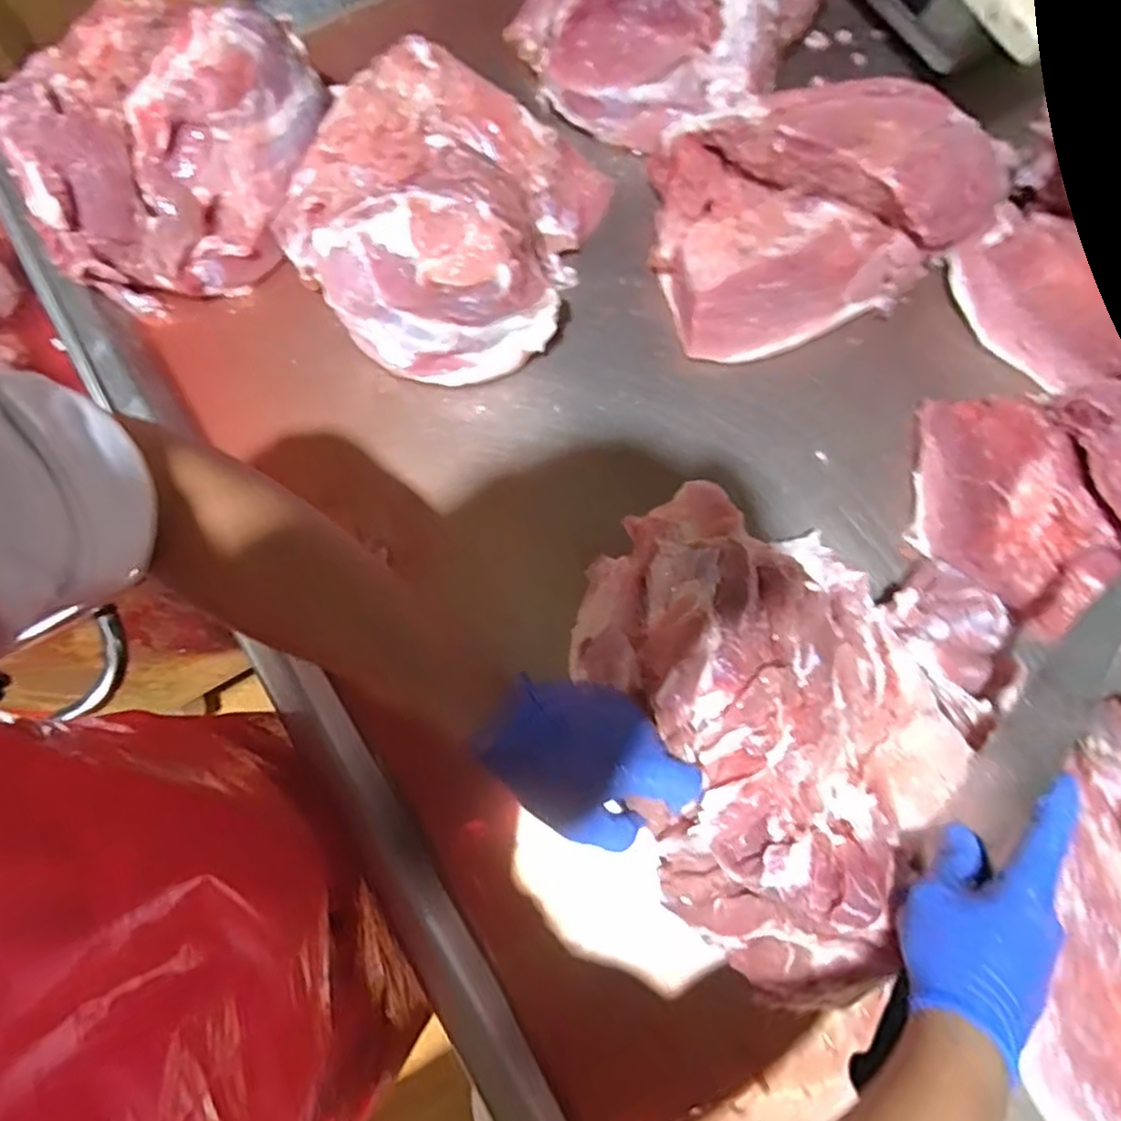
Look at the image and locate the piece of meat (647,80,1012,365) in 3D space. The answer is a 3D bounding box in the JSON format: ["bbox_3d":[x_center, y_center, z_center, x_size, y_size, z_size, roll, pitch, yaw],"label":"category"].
[{"bbox_3d":[0.211,-0.282,0.555,0.255,0.148,0.162,-13,78,-4],"label":"piece of meat"}]

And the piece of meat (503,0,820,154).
[{"bbox_3d":[0.089,-0.501,0.610,0.229,0.108,0.246,36,79,7],"label":"piece of meat"}]

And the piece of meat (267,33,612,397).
[{"bbox_3d":[-0.096,-0.278,0.550,0.223,0.135,0.231,0,77,-1],"label":"piece of meat"}]

